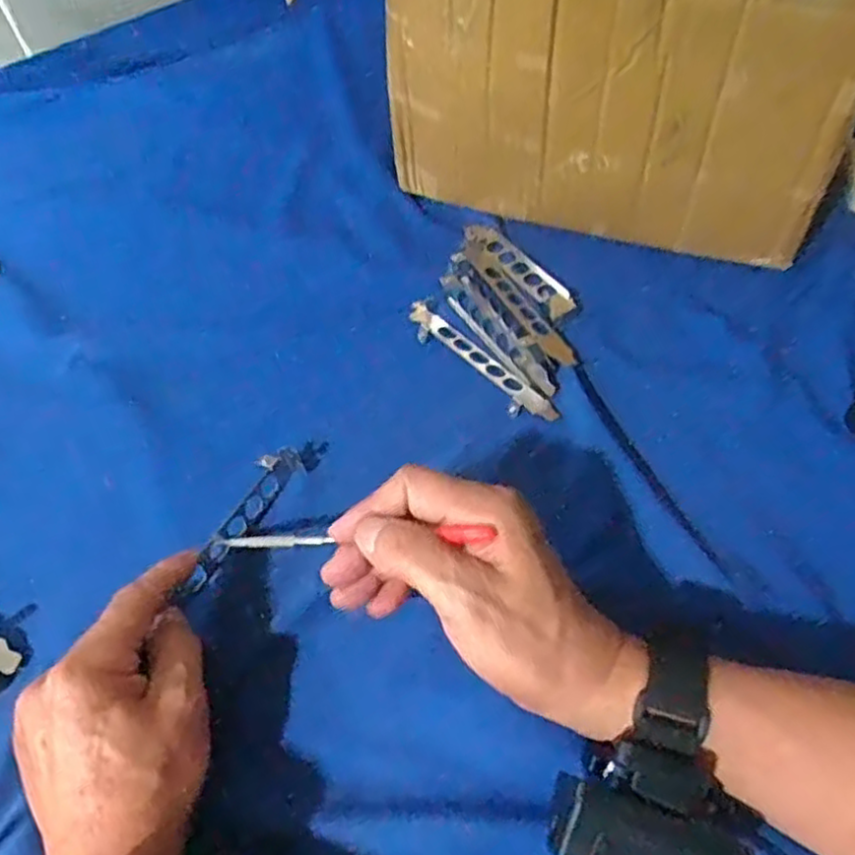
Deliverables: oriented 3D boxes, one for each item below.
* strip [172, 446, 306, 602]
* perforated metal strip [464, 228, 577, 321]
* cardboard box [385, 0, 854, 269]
[{"bbox_3d":[-0.105,0.053,0.400,0.020,0.017,0.104,22,57,18],"label":"strip"},{"bbox_3d":[0.065,-0.114,0.498,0.023,0.009,0.110,-29,59,-15],"label":"perforated metal strip"},{"bbox_3d":[0.148,-0.257,0.482,0.329,0.194,0.213,16,58,15],"label":"cardboard box"}]

